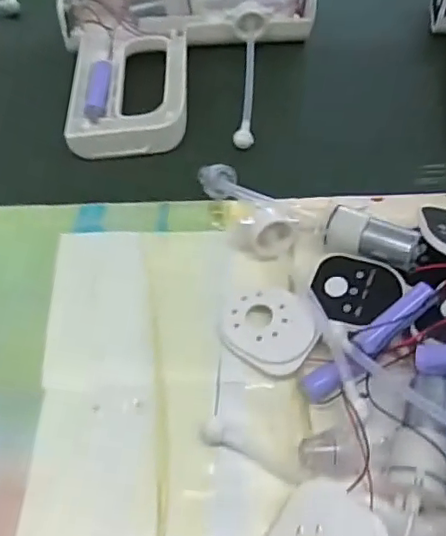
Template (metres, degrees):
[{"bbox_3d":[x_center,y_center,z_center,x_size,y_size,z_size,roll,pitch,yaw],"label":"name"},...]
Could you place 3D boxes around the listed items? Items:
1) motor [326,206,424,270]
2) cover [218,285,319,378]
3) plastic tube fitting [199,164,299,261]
[{"bbox_3d":[0.090,-0.017,0.359,0.056,0.027,0.021,21,59,14],"label":"motor"},{"bbox_3d":[0.026,0.033,0.343,0.054,0.011,0.047,34,63,22],"label":"cover"},{"bbox_3d":[0.016,-0.043,0.398,0.040,0.024,0.093,-19,41,-11],"label":"plastic tube fitting"}]

